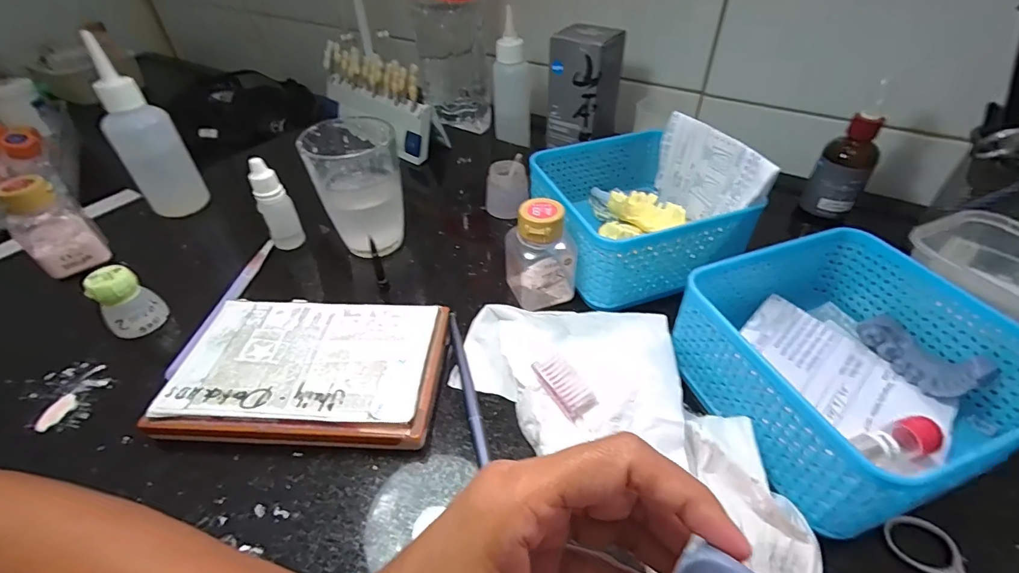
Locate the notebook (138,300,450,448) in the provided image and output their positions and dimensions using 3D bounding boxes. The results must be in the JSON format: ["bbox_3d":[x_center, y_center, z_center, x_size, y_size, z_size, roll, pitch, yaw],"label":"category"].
[{"bbox_3d":[-0.118,0.050,0.274,0.148,0.023,0.093,0,43,2],"label":"notebook"}]

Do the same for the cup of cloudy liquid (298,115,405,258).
[{"bbox_3d":[-0.117,-0.082,0.363,0.061,0.093,0.078,-13,44,-11],"label":"cup of cloudy liquid"}]

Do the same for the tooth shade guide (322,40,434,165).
[{"bbox_3d":[-0.152,-0.208,0.508,0.172,0.089,0.032,30,30,28],"label":"tooth shade guide"}]

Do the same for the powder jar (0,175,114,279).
[{"bbox_3d":[-0.350,-0.044,0.347,0.041,0.073,0.043,-1,43,1],"label":"powder jar"}]

